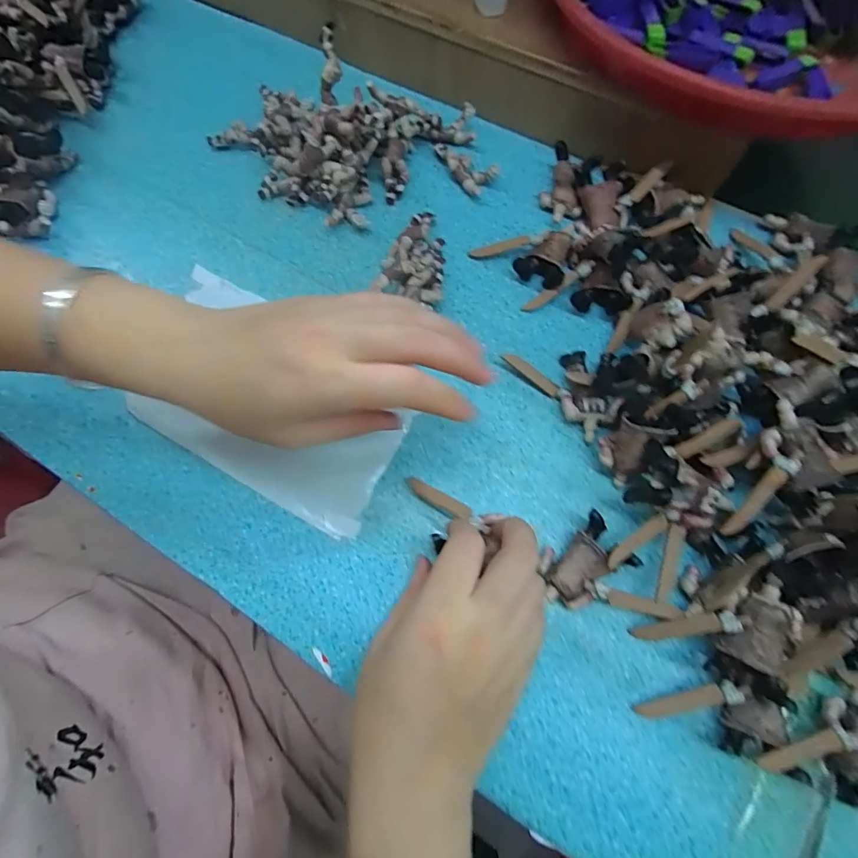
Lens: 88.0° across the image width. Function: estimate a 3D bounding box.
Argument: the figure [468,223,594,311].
[{"bbox_3d":[0.077,-0.120,0.328,0.076,0.018,0.056,-11,71,-3],"label":"figure"}]

